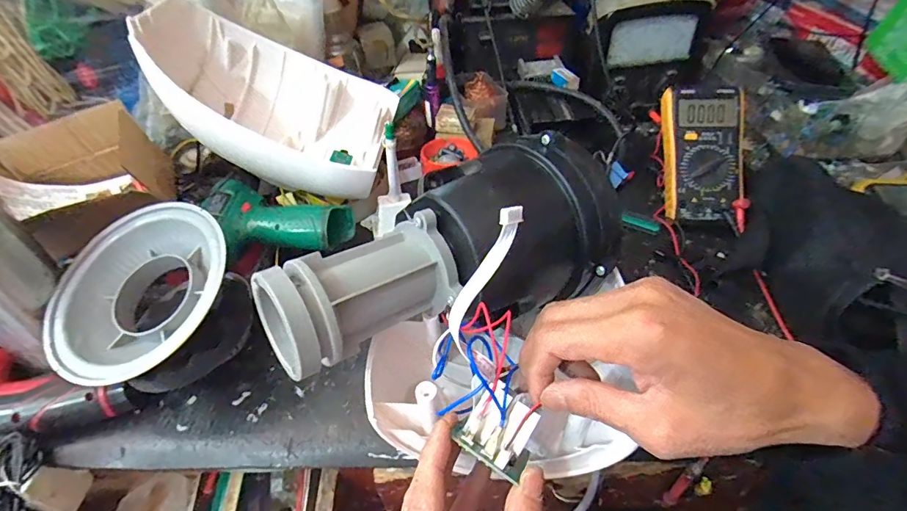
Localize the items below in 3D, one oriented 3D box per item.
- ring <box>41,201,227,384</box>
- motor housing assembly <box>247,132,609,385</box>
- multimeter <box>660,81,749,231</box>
[{"bbox_3d":[-0.256,0.031,0.369,0.137,0.049,0.155,24,70,16],"label":"ring"},{"bbox_3d":[0.007,0.006,0.299,0.244,0.097,0.107,-32,51,-27],"label":"motor housing assembly"},{"bbox_3d":[0.293,-0.119,0.509,0.087,0.030,0.170,2,81,11],"label":"multimeter"}]

